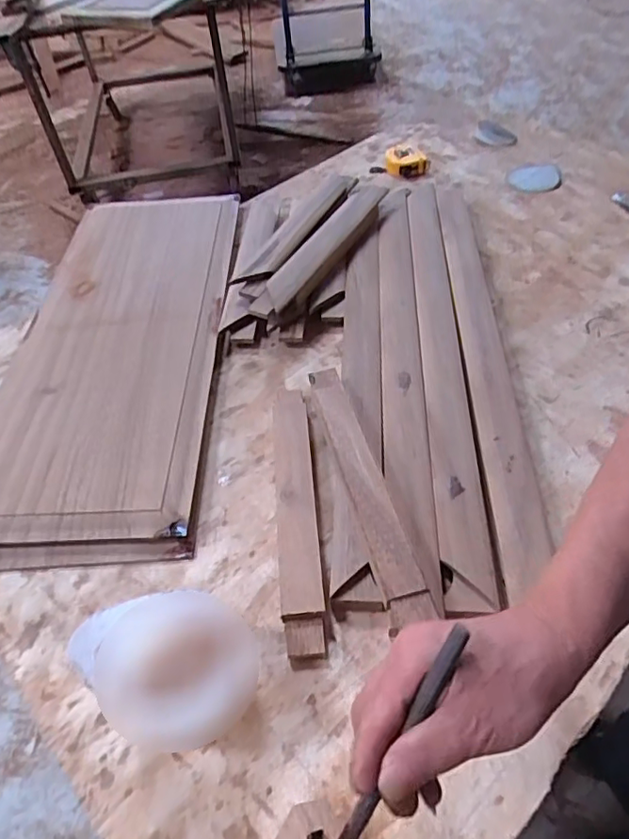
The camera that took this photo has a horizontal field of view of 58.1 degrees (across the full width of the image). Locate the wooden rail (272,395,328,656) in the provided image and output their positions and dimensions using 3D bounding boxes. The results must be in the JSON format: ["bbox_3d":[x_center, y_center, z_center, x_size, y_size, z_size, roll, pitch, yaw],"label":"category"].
[{"bbox_3d":[-0.019,0.076,0.573,0.039,0.029,0.311,-6,50,0],"label":"wooden rail"}]

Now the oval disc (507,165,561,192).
[{"bbox_3d":[0.392,-0.429,1.007,0.084,0.008,0.091,15,53,17],"label":"oval disc"}]

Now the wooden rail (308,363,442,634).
[{"bbox_3d":[0.047,0.057,0.550,0.043,0.033,0.293,-12,52,-7],"label":"wooden rail"}]

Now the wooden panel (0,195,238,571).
[{"bbox_3d":[-0.266,-0.108,0.752,0.272,0.039,0.644,-2,51,1],"label":"wooden panel"}]

